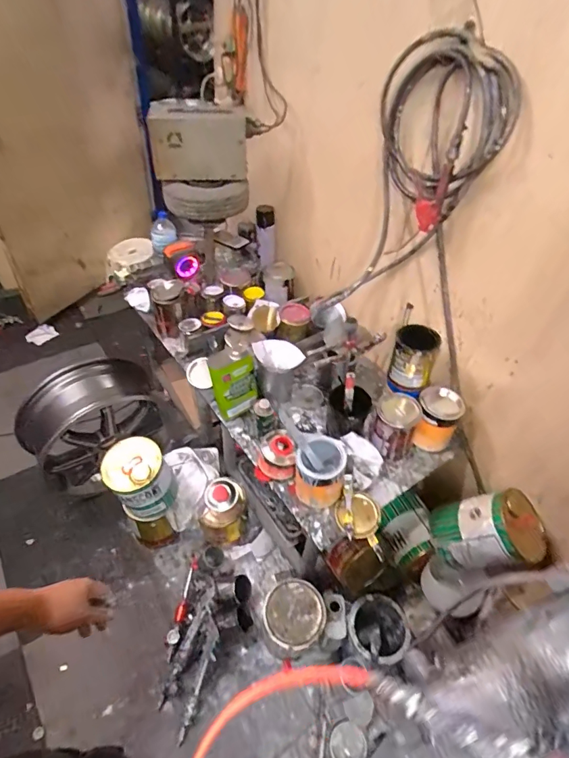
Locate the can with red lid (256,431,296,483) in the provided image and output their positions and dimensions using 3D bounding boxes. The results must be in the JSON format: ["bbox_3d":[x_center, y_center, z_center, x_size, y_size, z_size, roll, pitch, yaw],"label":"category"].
[{"bbox_3d":[-0.016,0.188,1.038,0.089,0.076,0.104,12,50,4],"label":"can with red lid"}]

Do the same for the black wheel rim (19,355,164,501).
[{"bbox_3d":[-0.631,0.159,1.469,0.413,0.417,0.238,-32,60,-28],"label":"black wheel rim"}]

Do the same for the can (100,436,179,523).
[{"bbox_3d":[-0.416,0.293,1.254,0.175,0.219,0.163,3,50,-4],"label":"can"}]

